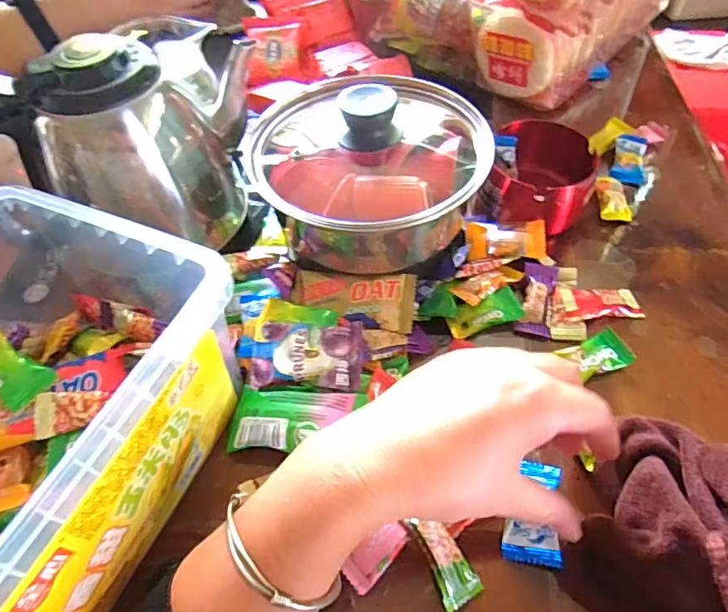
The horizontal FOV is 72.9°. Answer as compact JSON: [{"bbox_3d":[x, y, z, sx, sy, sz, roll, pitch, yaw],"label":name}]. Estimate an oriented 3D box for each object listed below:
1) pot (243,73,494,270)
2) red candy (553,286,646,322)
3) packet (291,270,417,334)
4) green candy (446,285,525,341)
[{"bbox_3d":[0.001,-0.099,0.339,0.140,0.093,0.135,-2,55,3],"label":"pot"},{"bbox_3d":[0.165,-0.002,0.347,0.062,0.013,0.025,-7,55,-1],"label":"red candy"},{"bbox_3d":[-0.008,-0.005,0.341,0.084,0.017,0.039,7,74,1],"label":"packet"},{"bbox_3d":[0.085,0.005,0.346,0.052,0.010,0.023,-18,56,-9],"label":"green candy"}]

